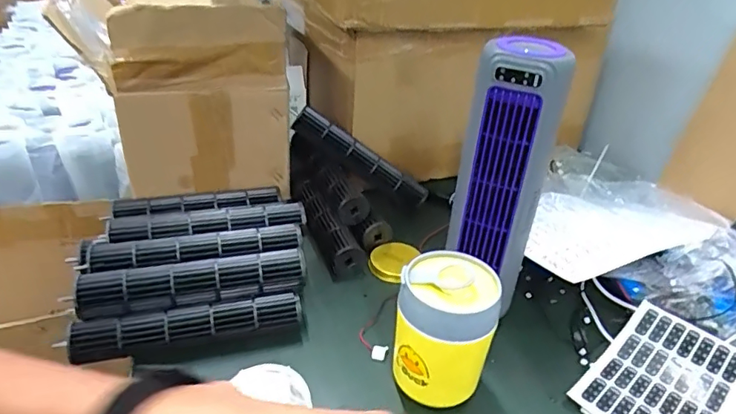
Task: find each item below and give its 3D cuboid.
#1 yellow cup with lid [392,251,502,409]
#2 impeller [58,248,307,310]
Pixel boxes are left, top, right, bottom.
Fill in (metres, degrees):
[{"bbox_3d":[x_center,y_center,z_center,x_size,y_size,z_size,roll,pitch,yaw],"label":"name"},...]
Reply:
[{"bbox_3d":[0.072,0.124,0.495,0.091,0.138,0.085,8,32,11],"label":"yellow cup with lid"},{"bbox_3d":[-0.186,0.077,0.556,0.232,0.030,0.036,-6,34,-15],"label":"impeller"}]

